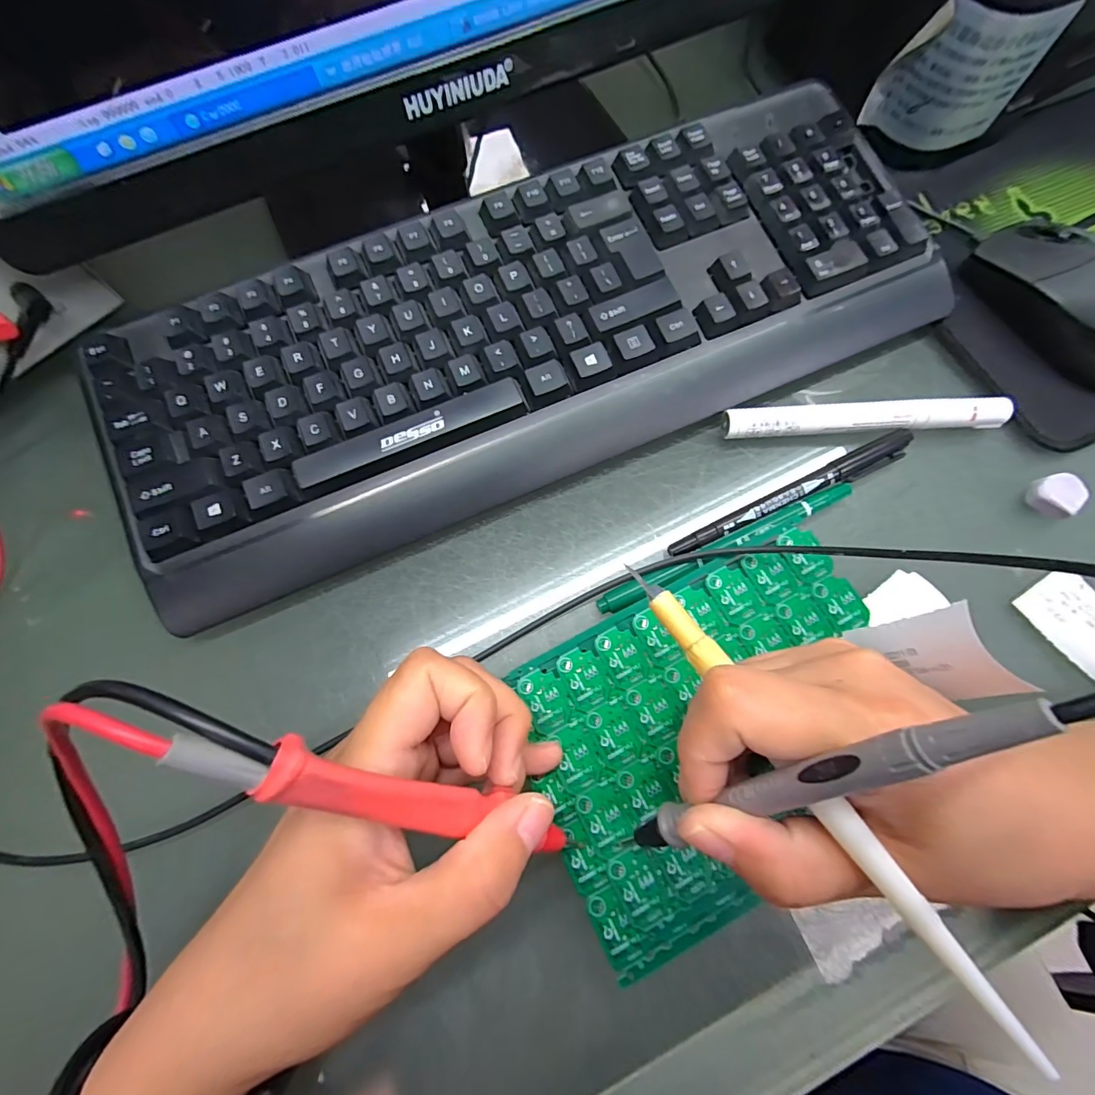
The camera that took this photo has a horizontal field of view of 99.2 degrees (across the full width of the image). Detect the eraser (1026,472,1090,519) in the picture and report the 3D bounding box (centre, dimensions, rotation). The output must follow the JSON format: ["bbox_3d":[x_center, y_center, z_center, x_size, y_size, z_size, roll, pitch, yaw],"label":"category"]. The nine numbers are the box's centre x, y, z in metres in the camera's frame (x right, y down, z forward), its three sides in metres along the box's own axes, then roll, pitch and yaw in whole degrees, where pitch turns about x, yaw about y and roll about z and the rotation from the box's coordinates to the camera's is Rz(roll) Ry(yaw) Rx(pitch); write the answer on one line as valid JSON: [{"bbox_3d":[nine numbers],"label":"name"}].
[{"bbox_3d":[0.255,-0.025,0.233,0.020,0.013,0.021,-21,74,-5],"label":"eraser"}]

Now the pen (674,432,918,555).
[{"bbox_3d":[0.124,-0.026,0.236,0.139,0.011,0.012,-25,75,-6],"label":"pen"}]

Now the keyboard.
[{"bbox_3d":[-0.007,-0.113,0.248,0.423,0.042,0.153,-23,75,-6],"label":"keyboard"}]

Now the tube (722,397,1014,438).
[{"bbox_3d":[0.164,-0.066,0.244,0.144,0.015,0.013,-2,74,0],"label":"tube"}]

